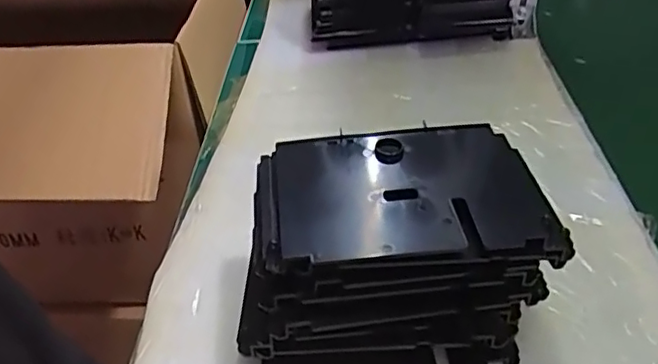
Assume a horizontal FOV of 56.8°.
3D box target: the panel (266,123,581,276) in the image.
[{"bbox_3d":[0.053,0.011,0.418,0.193,0.030,0.124,-6,38,-3],"label":"panel"}]

